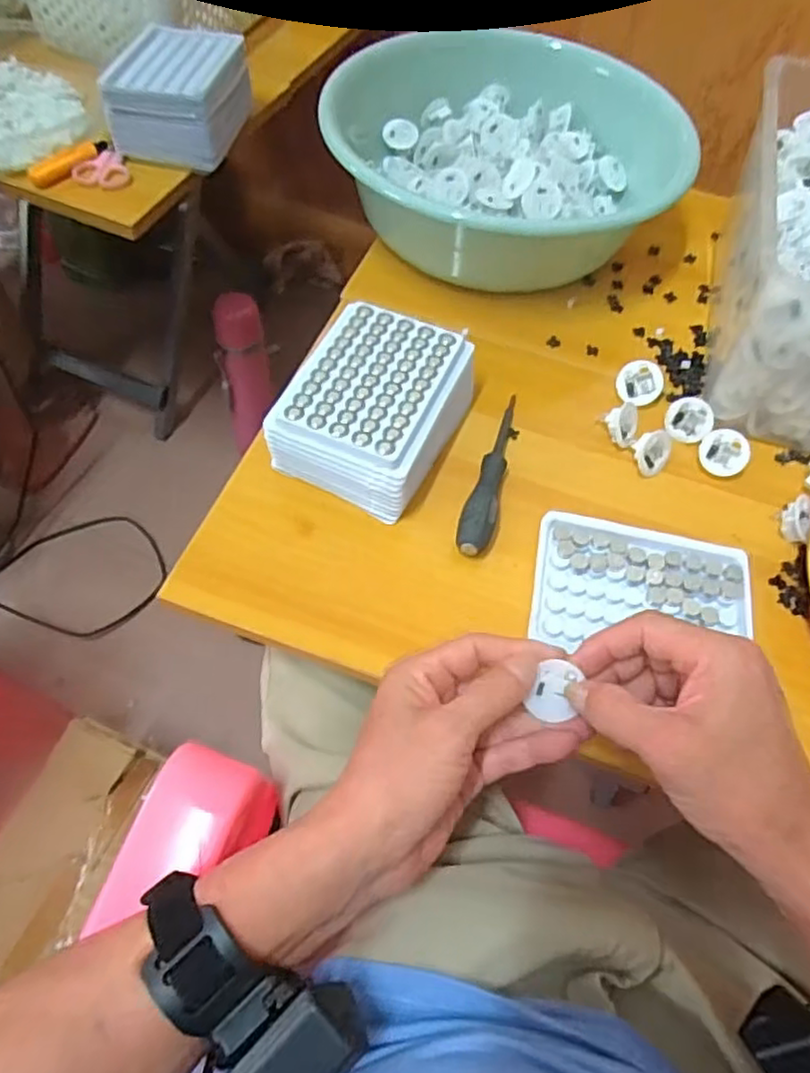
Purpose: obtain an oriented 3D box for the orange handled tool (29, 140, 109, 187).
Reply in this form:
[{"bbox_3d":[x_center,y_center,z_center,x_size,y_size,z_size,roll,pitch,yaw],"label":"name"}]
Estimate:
[{"bbox_3d":[-0.300,-0.335,0.603,0.019,0.011,0.078,31,61,14],"label":"orange handled tool"}]

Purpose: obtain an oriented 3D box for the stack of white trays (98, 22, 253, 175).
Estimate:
[{"bbox_3d":[-0.203,-0.400,0.613,0.096,0.063,0.114,11,58,2],"label":"stack of white trays"}]

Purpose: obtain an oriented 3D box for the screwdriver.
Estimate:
[{"bbox_3d":[0.063,-0.045,0.460,0.023,0.021,0.139,19,59,7],"label":"screwdriver"}]

